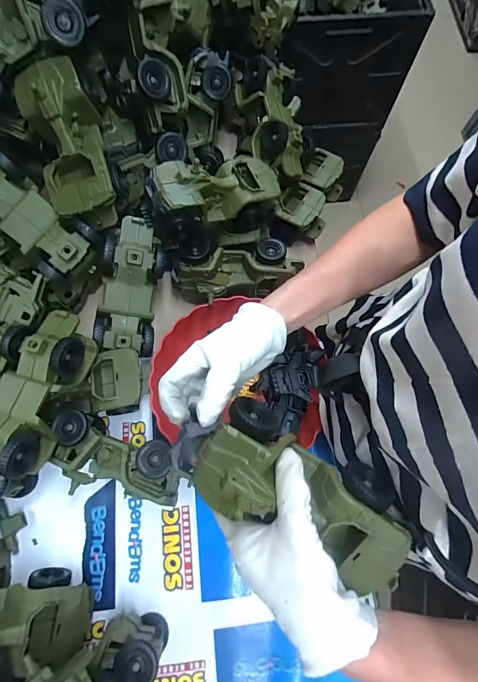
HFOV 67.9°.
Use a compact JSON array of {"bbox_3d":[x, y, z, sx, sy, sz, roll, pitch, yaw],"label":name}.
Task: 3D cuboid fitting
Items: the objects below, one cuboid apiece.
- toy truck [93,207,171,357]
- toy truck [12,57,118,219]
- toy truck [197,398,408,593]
[{"bbox_3d":[-0.149,-0.081,0.507,0.081,0.108,0.182,10,95,1],"label":"toy truck"},{"bbox_3d":[-0.204,-0.237,0.425,0.081,0.069,0.177,-15,93,-8],"label":"toy truck"},{"bbox_3d":[0.052,0.123,0.296,0.171,0.057,0.092,27,72,6],"label":"toy truck"}]

